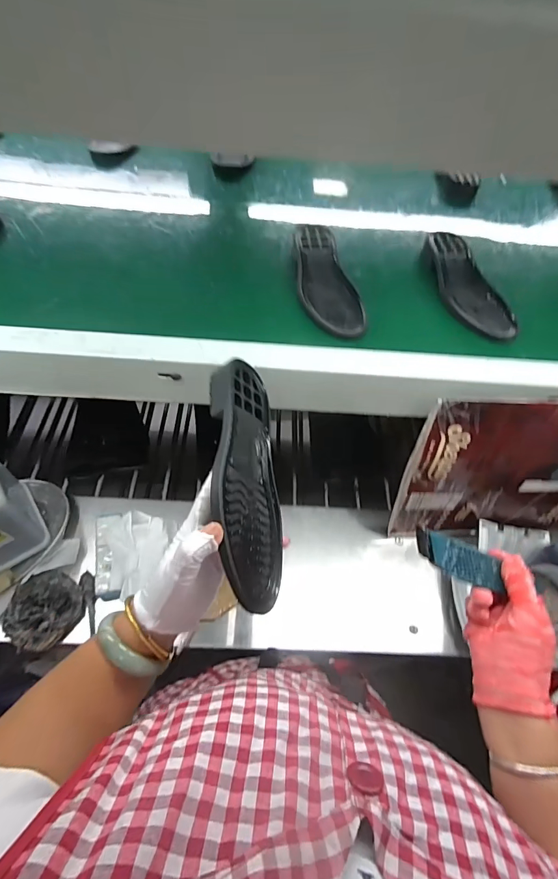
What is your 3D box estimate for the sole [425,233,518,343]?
[{"bbox_3d":[0.275,-0.232,0.593,0.081,0.024,0.222,-8,58,-10],"label":"sole"}]

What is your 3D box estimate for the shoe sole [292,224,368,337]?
[{"bbox_3d":[0.067,-0.233,0.577,0.081,0.026,0.219,-5,58,-8],"label":"shoe sole"}]

